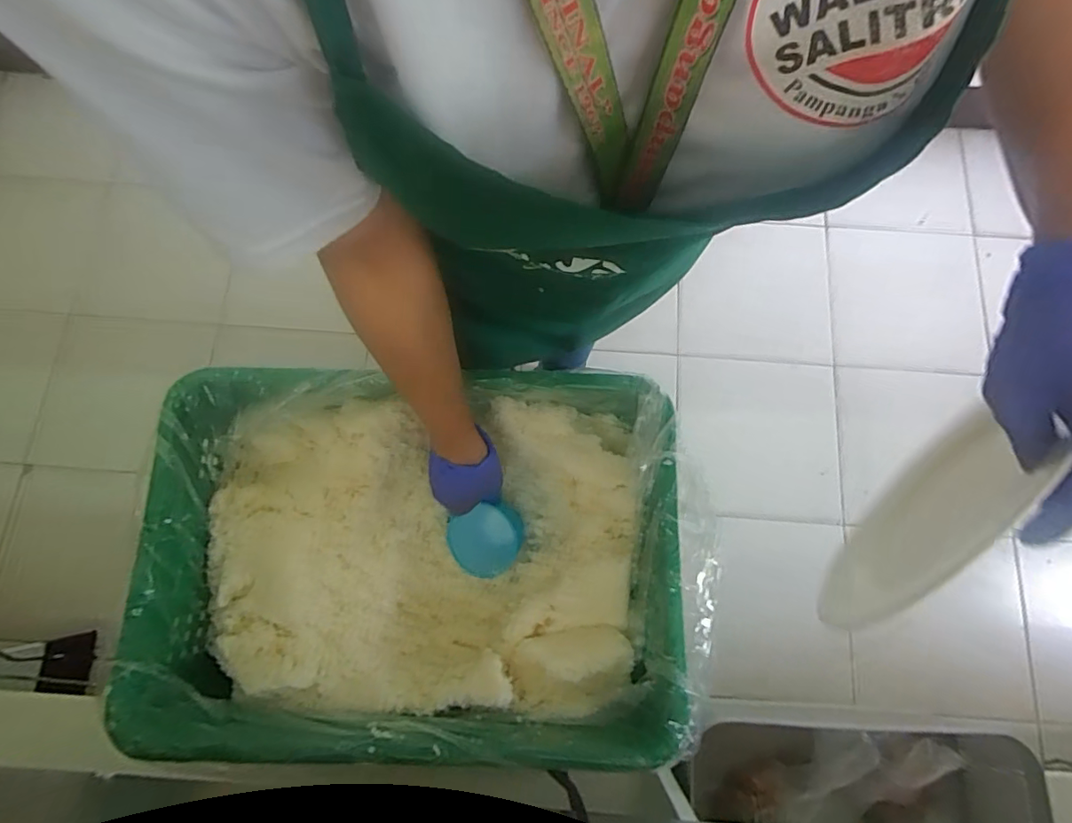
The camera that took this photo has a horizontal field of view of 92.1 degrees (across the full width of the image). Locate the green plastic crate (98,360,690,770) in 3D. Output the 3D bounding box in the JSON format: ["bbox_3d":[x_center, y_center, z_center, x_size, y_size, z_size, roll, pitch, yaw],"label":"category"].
[{"bbox_3d":[-0.119,0.149,0.557,0.500,0.150,0.348,1,76,1],"label":"green plastic crate"}]

